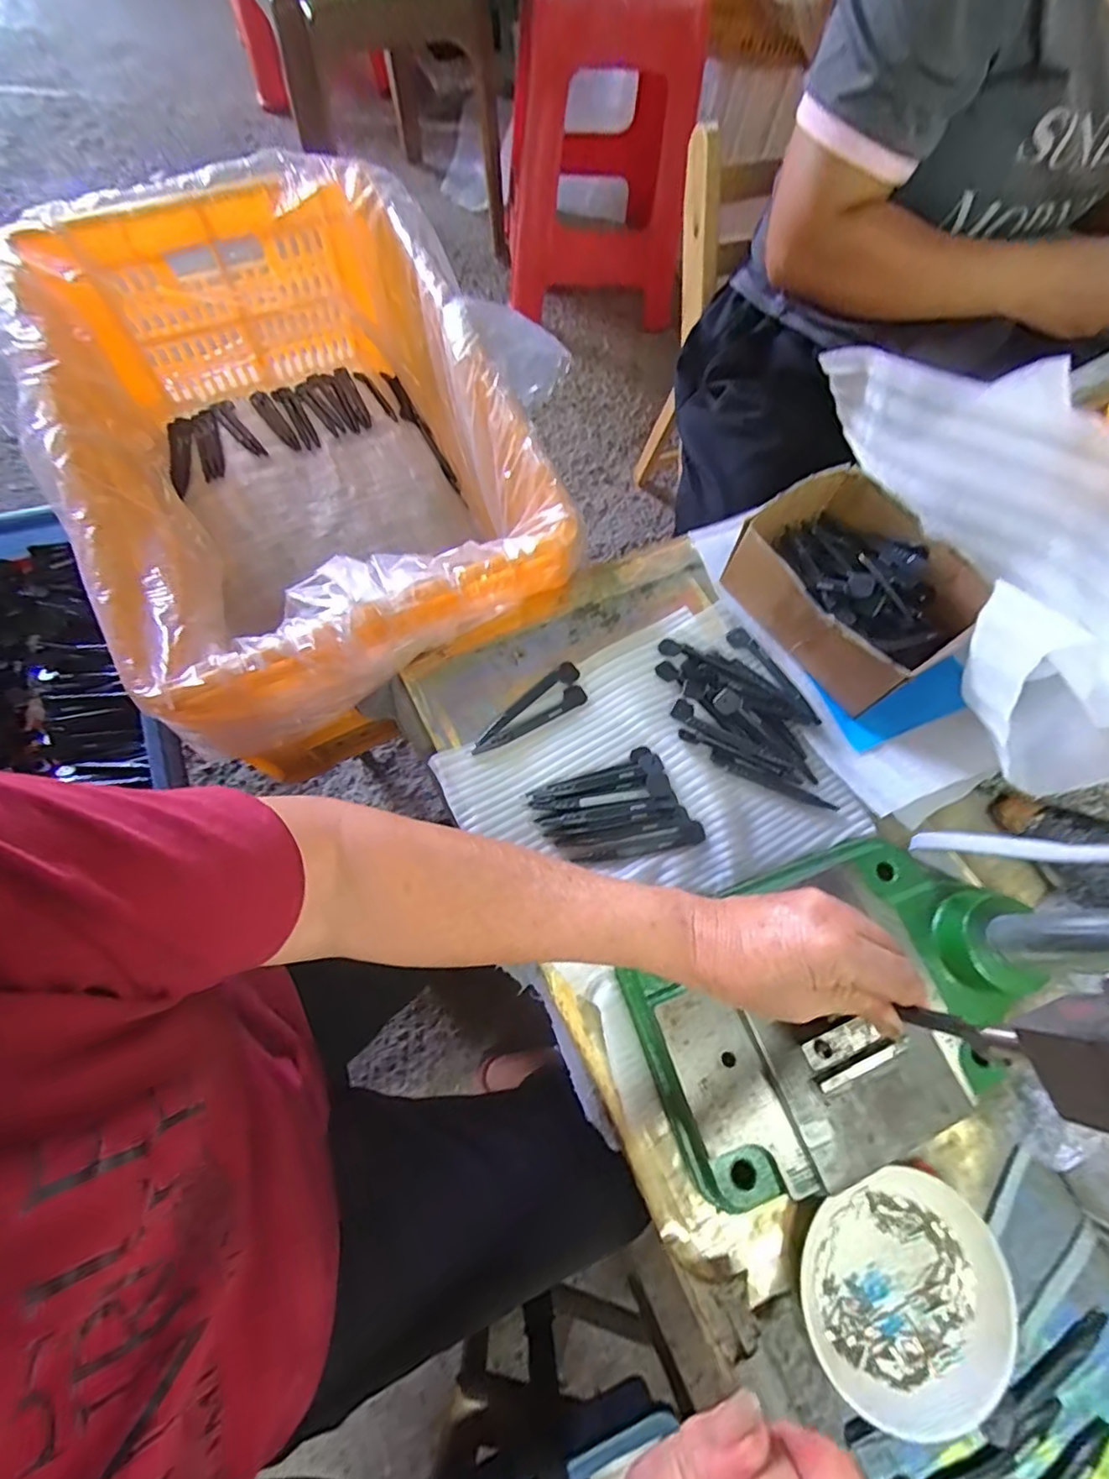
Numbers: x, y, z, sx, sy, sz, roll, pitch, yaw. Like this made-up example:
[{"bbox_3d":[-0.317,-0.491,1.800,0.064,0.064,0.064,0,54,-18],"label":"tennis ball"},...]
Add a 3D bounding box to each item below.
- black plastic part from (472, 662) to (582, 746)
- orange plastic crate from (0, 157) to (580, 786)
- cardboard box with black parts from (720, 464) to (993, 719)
[{"bbox_3d":[-0.021,-0.028,0.444,0.099,0.009,0.016,-39,78,-16],"label":"black plastic part"},{"bbox_3d":[-0.230,-0.252,0.563,0.354,0.224,0.493,-23,74,-12],"label":"orange plastic crate"},{"bbox_3d":[0.235,-0.120,0.459,0.131,0.071,0.166,-31,76,-14],"label":"cardboard box with black parts"}]

